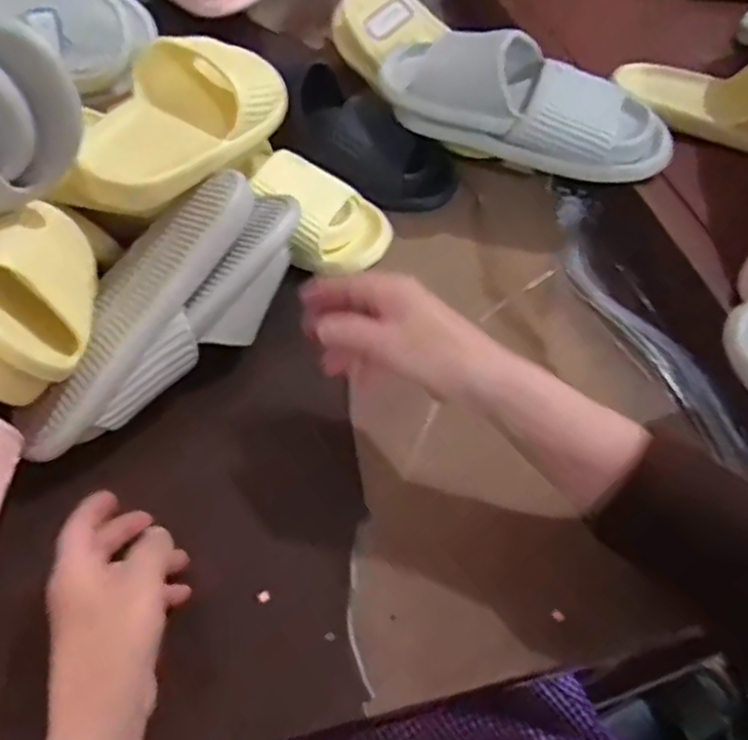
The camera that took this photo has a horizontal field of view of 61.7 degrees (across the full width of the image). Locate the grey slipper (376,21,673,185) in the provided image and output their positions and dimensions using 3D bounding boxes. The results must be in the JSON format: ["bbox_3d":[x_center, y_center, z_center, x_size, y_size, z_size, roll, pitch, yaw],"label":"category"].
[{"bbox_3d":[0.141,-0.249,0.580,0.267,0.083,0.087,24,56,13],"label":"grey slipper"}]

